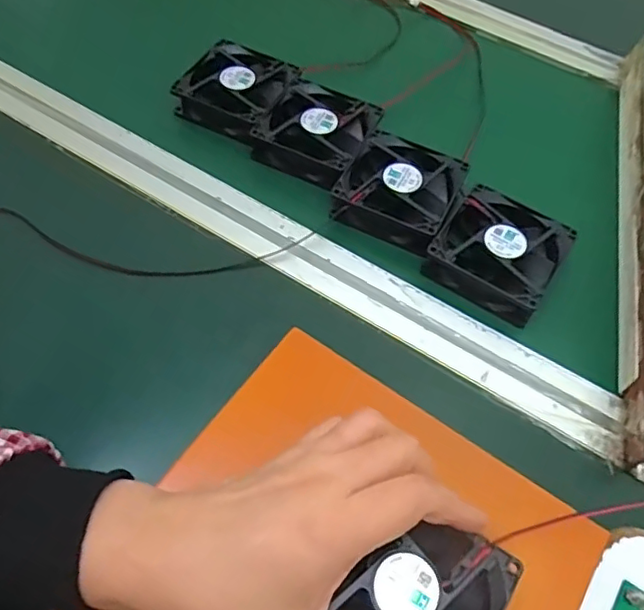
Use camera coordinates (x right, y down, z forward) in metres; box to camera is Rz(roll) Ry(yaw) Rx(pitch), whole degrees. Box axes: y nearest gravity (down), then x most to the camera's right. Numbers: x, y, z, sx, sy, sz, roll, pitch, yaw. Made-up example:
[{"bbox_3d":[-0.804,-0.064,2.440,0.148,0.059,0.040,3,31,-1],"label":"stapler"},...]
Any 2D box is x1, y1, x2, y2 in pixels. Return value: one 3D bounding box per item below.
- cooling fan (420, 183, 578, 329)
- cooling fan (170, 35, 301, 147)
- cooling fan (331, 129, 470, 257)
[{"bbox_3d":[0.123,-0.037,0.402,0.078,0.024,0.079,30,60,16],"label":"cooling fan"},{"bbox_3d":[-0.069,-0.176,0.474,0.080,0.022,0.086,25,58,13],"label":"cooling fan"},{"bbox_3d":[0.058,-0.085,0.428,0.078,0.024,0.085,24,58,12],"label":"cooling fan"}]

